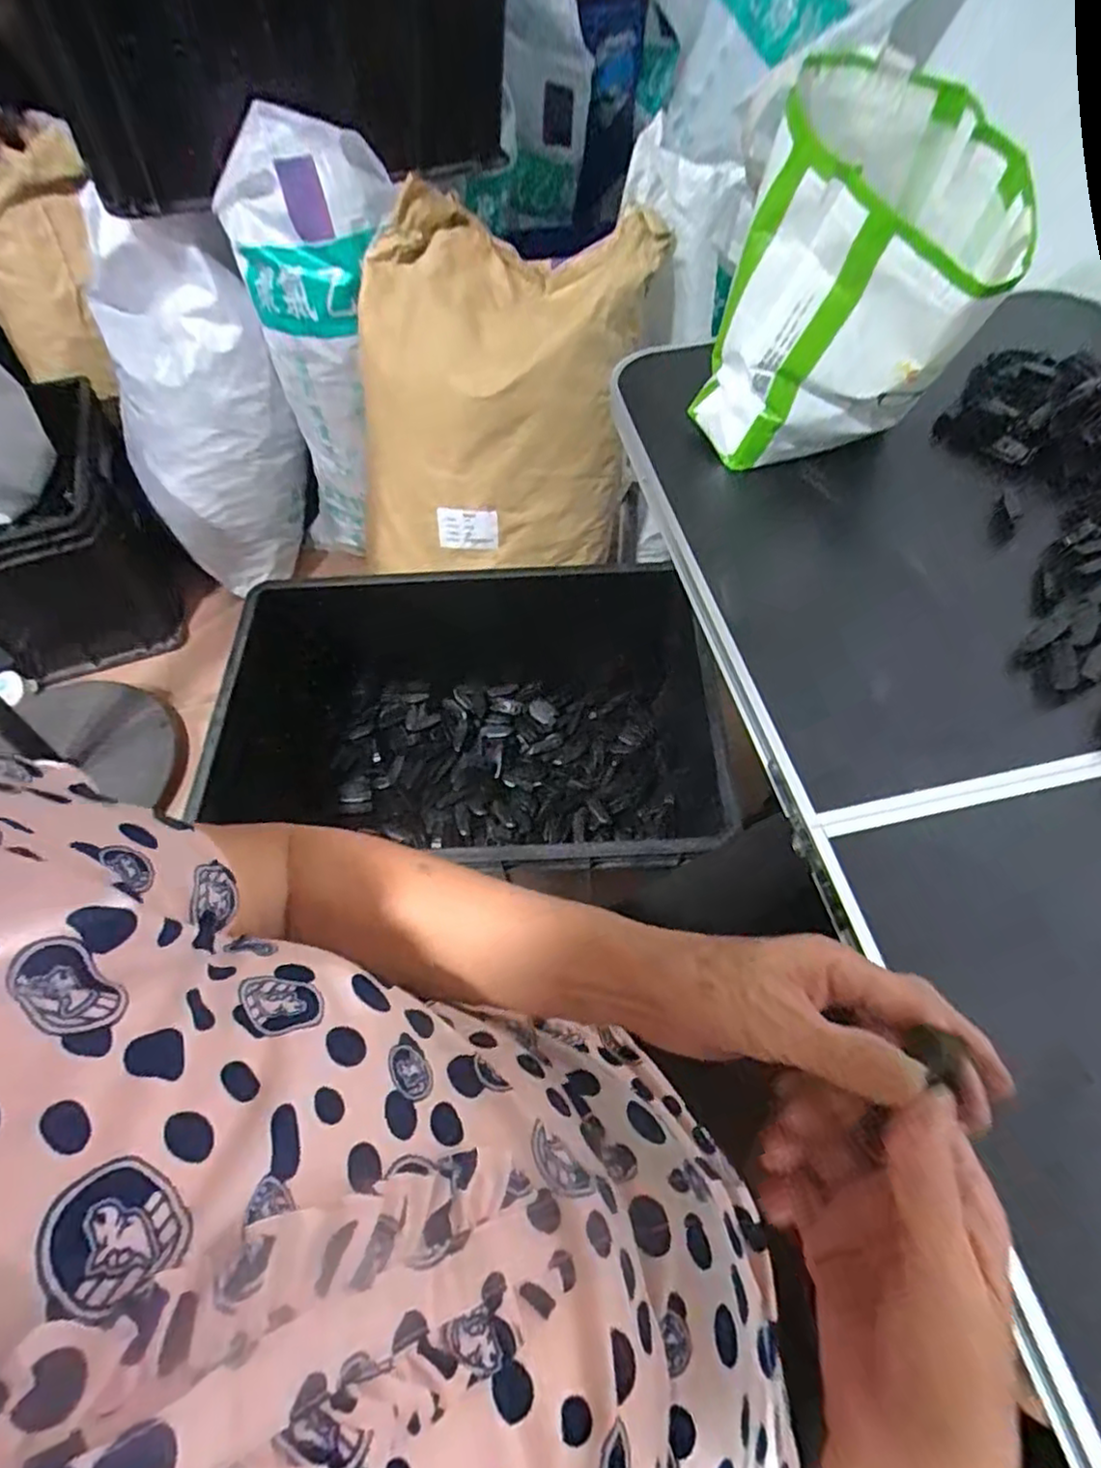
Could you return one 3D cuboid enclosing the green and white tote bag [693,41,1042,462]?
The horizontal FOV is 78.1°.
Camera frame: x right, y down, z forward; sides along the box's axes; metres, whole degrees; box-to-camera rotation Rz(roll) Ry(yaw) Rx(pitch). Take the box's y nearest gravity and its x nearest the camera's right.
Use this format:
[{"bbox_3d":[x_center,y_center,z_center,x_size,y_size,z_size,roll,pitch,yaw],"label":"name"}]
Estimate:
[{"bbox_3d":[0.259,-0.371,0.574,0.206,0.235,0.159,28,64,20],"label":"green and white tote bag"}]

